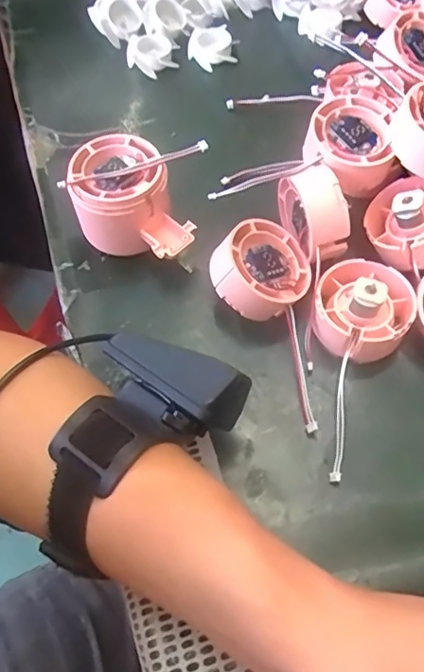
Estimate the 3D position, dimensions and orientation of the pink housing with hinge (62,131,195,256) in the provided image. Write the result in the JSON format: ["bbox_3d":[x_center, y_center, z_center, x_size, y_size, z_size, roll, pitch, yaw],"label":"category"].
[{"bbox_3d":[-0.052,-0.074,0.333,0.060,0.058,0.076,-26,63,-10],"label":"pink housing with hinge"}]

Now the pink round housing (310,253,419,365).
[{"bbox_3d":[0.085,-0.016,0.303,0.053,0.027,0.056,29,76,1],"label":"pink round housing"}]

